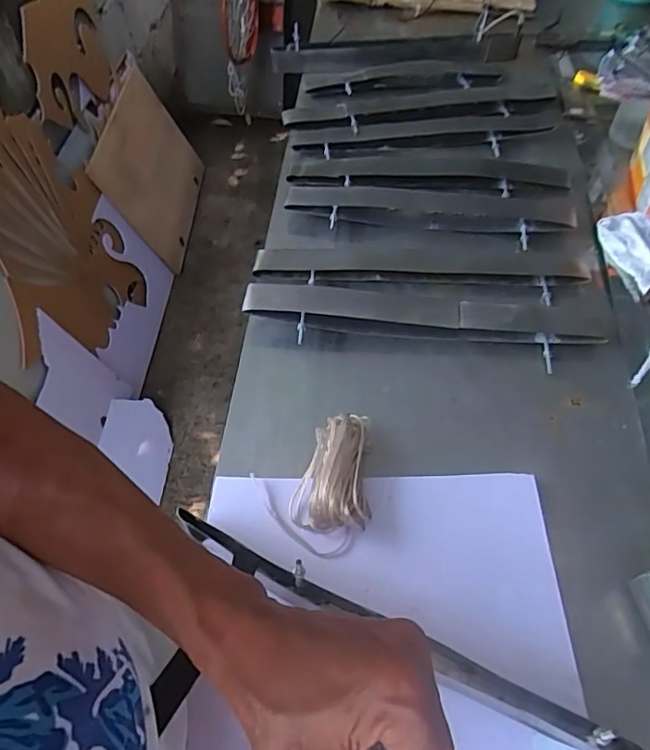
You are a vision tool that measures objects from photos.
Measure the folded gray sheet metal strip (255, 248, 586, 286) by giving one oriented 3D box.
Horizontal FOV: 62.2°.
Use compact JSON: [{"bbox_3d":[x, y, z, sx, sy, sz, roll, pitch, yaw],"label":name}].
[{"bbox_3d":[0.115,-0.143,0.684,0.409,0.026,0.039,4,55,4],"label":"folded gray sheet metal strip"}]

